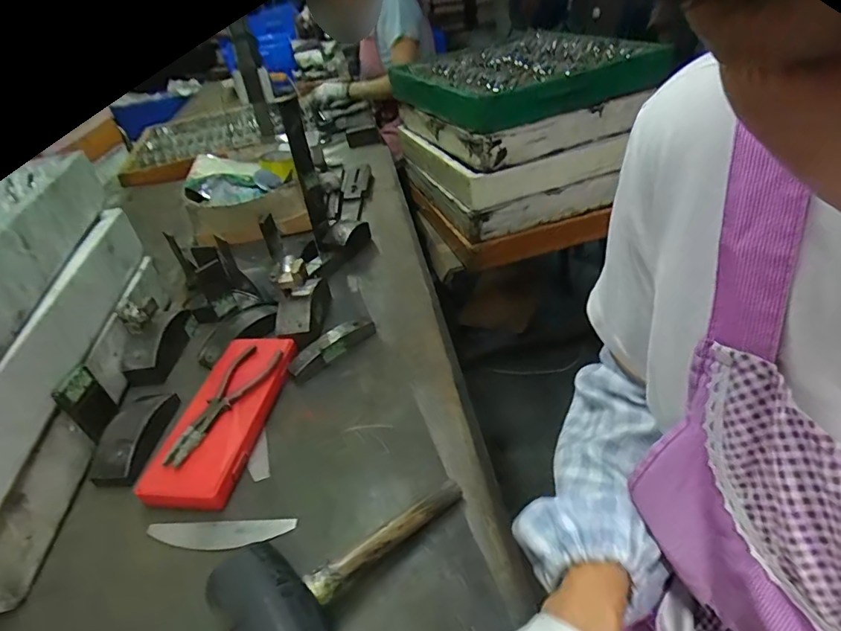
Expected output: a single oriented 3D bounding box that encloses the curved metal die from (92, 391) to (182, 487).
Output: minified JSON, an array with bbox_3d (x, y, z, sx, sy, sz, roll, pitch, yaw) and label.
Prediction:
[{"bbox_3d":[-0.354,0.145,0.610,0.073,0.031,0.129,-9,37,1],"label":"curved metal die"}]

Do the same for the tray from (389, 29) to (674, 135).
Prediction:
[{"bbox_3d":[0.253,-0.702,1.409,0.605,0.113,0.641,-23,39,-17],"label":"tray"}]

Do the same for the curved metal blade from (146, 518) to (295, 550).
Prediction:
[{"bbox_3d":[-0.201,0.220,0.498,0.146,0.009,0.030,-3,41,5],"label":"curved metal blade"}]

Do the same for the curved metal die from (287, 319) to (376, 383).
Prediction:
[{"bbox_3d":[-0.124,0.043,0.700,0.025,0.039,0.136,26,50,39],"label":"curved metal die"}]

